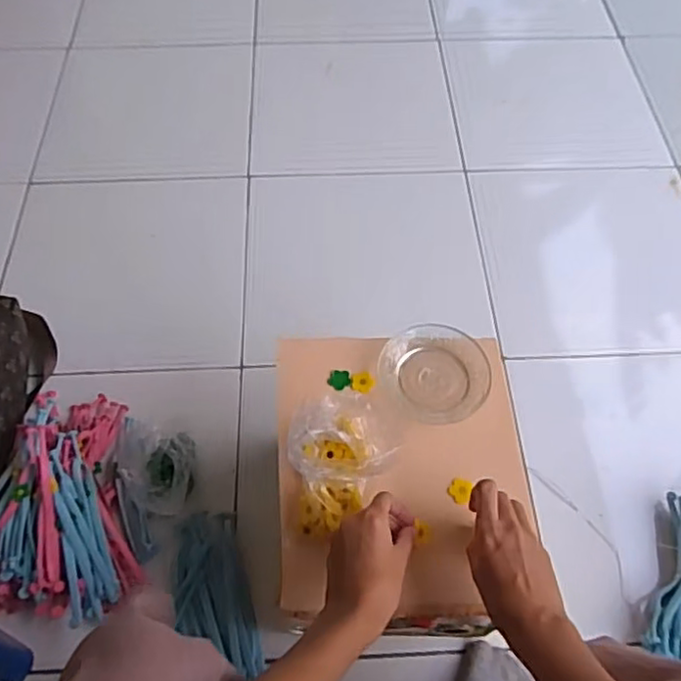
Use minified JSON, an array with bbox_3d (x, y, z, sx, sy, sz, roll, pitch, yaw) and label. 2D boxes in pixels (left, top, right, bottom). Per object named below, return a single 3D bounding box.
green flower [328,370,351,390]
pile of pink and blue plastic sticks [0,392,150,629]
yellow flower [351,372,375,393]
[{"bbox_3d":[0.000,0.041,0.668,0.021,0.005,0.024,37,65,20],"label":"green flower"},{"bbox_3d":[-0.374,0.186,0.799,0.196,0.098,0.313,-13,59,-9],"label":"pile of pink and blue plastic sticks"},{"bbox_3d":[0.023,0.044,0.667,0.024,0.004,0.024,1,58,-1],"label":"yellow flower"}]

